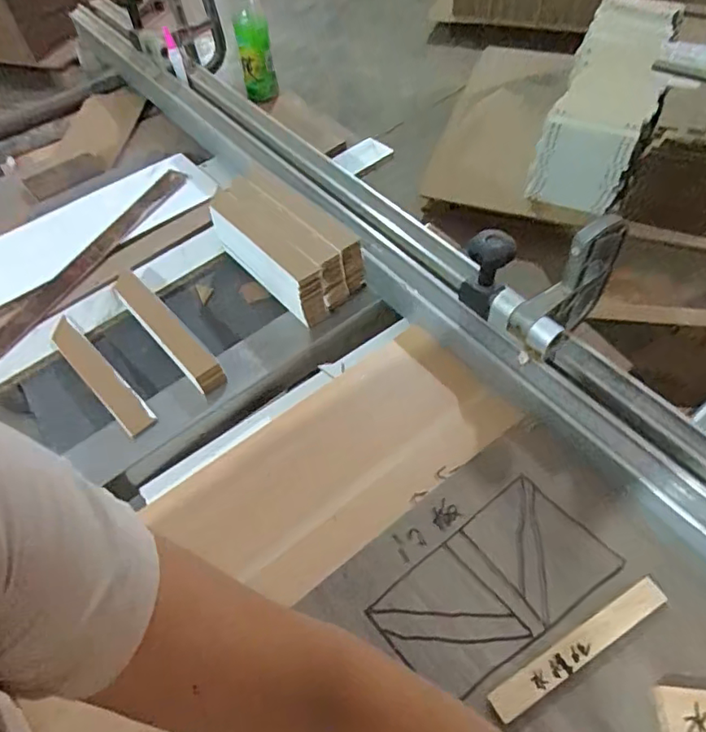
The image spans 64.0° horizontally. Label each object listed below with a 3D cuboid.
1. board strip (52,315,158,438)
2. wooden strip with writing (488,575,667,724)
[{"bbox_3d":[-0.322,0.012,0.718,0.038,0.021,0.217,-39,60,-22],"label":"board strip"},{"bbox_3d":[0.193,0.238,0.478,0.178,0.017,0.025,-27,56,-15],"label":"wooden strip with writing"}]

